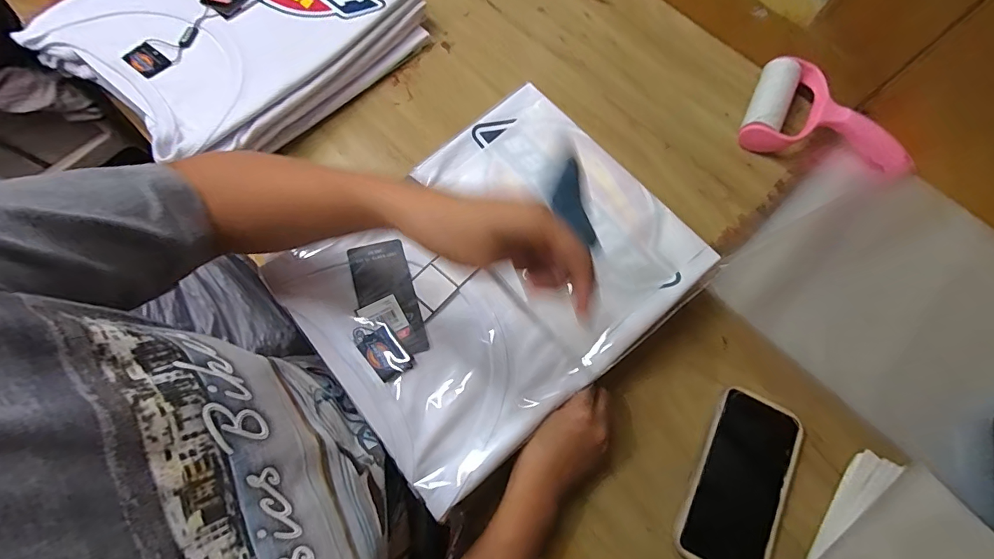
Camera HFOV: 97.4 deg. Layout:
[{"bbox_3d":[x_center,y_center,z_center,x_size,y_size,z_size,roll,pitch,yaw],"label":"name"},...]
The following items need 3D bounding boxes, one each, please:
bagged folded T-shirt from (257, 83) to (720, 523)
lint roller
[{"bbox_3d":[-0.008,-0.010,0.396,0.315,0.030,0.263,-39,75,-12],"label":"bagged folded T-shirt"},{"bbox_3d":[0.380,-0.175,0.499,0.179,0.042,0.115,25,73,8],"label":"lint roller"}]

